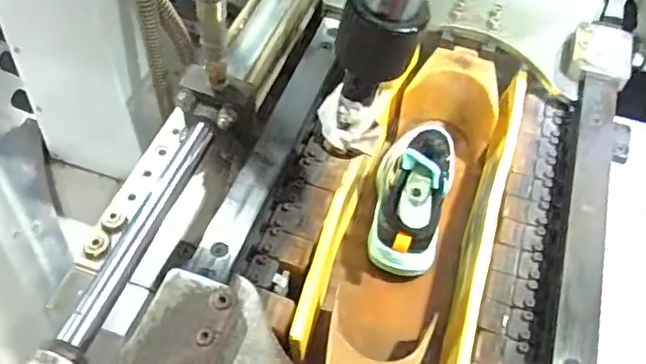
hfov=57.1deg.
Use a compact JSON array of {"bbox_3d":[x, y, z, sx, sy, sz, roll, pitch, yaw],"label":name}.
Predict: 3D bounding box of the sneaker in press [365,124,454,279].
[{"bbox_3d":[0.100,-0.004,0.631,0.084,0.098,0.196,16,55,8],"label":"sneaker in press"}]

